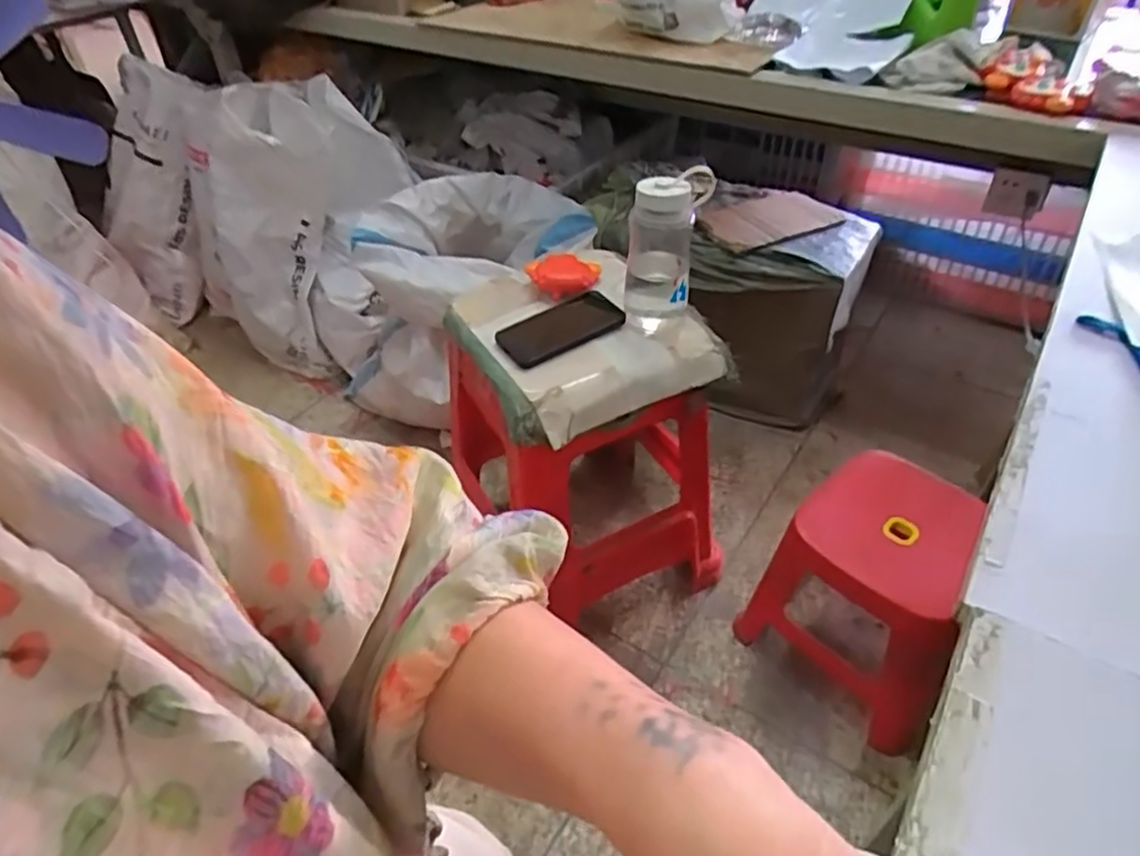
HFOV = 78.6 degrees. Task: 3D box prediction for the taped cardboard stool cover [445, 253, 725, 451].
[{"bbox_3d":[0.014,-0.132,0.971,0.303,0.086,0.314,-20,45,-19],"label":"taped cardboard stool cover"}]

